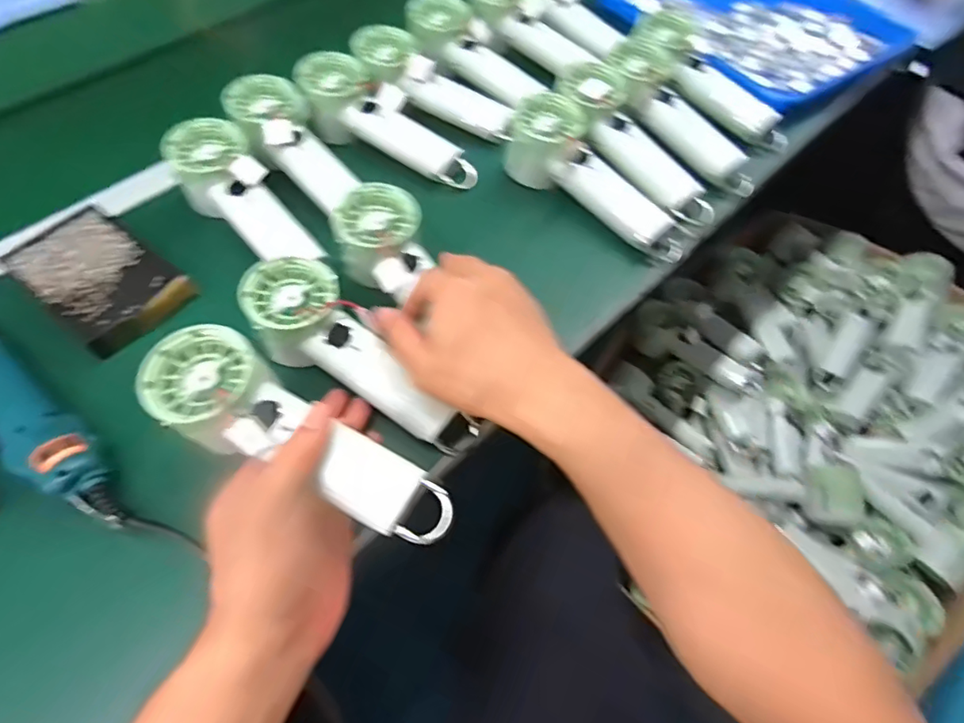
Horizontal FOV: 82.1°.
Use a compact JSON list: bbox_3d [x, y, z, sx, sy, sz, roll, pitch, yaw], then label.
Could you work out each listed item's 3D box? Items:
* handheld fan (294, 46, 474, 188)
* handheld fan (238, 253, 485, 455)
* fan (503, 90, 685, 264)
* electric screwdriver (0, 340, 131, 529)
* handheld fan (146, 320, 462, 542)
[{"bbox_3d":[-0.093,-0.231,0.548,0.197,0.043,0.073,35,63,3],"label":"handheld fan"},{"bbox_3d":[-0.092,-0.002,0.409,0.187,0.040,0.064,39,65,3],"label":"handheld fan"},{"bbox_3d":[0.106,-0.165,0.511,0.196,0.063,0.069,43,66,6],"label":"fan"},{"bbox_3d":[-0.315,0.038,0.385,0.225,0.032,0.042,38,66,21],"label":"electric screwdriver"},{"bbox_3d":[-0.109,0.046,0.330,0.199,0.040,0.063,28,62,10],"label":"handheld fan"}]

